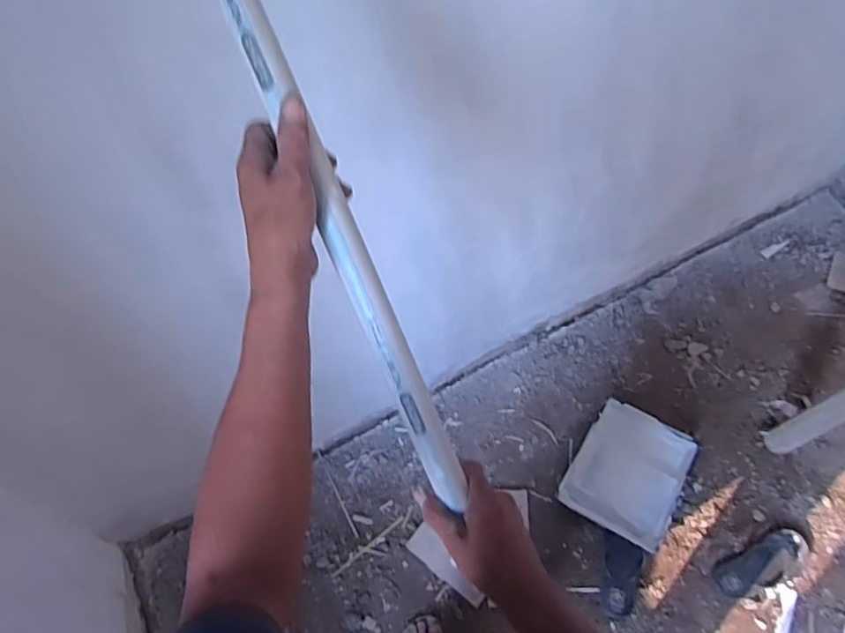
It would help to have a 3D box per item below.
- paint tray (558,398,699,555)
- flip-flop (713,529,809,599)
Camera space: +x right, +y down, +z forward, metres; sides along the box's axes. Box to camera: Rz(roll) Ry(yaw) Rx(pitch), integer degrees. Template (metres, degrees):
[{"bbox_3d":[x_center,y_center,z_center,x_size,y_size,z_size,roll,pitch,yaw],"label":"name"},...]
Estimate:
[{"bbox_3d":[0.562,0.420,1.541,0.269,0.047,0.339,30,63,20],"label":"paint tray"},{"bbox_3d":[0.857,0.614,1.420,0.268,0.033,0.097,-24,59,-12],"label":"flip-flop"}]

